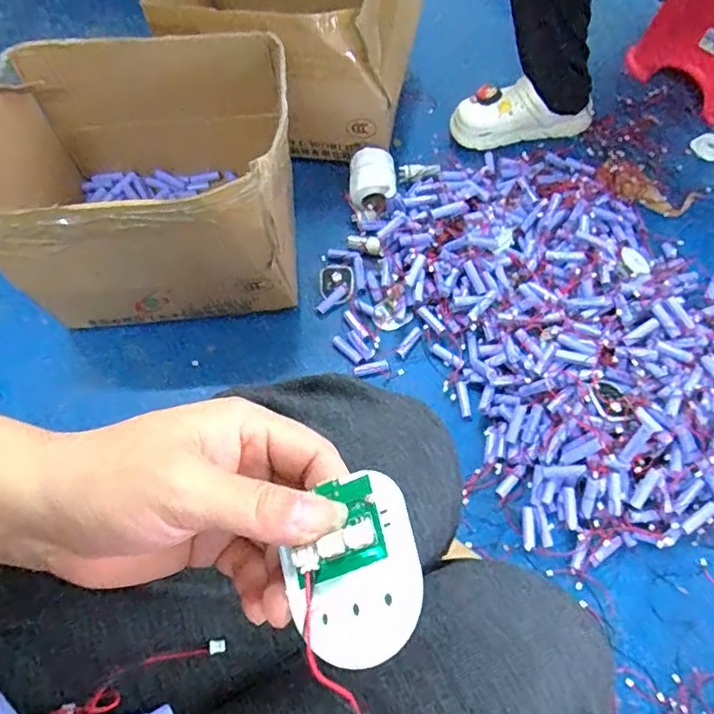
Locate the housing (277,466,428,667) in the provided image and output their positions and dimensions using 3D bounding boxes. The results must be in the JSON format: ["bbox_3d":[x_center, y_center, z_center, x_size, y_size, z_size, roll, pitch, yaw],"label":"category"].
[{"bbox_3d":[-0.004,0.070,0.185,0.048,0.011,0.055,-25,65,15],"label":"housing"}]

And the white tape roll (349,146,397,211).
[{"bbox_3d":[0.024,-0.278,0.894,0.072,0.059,0.088,-2,65,0],"label":"white tape roll"}]

